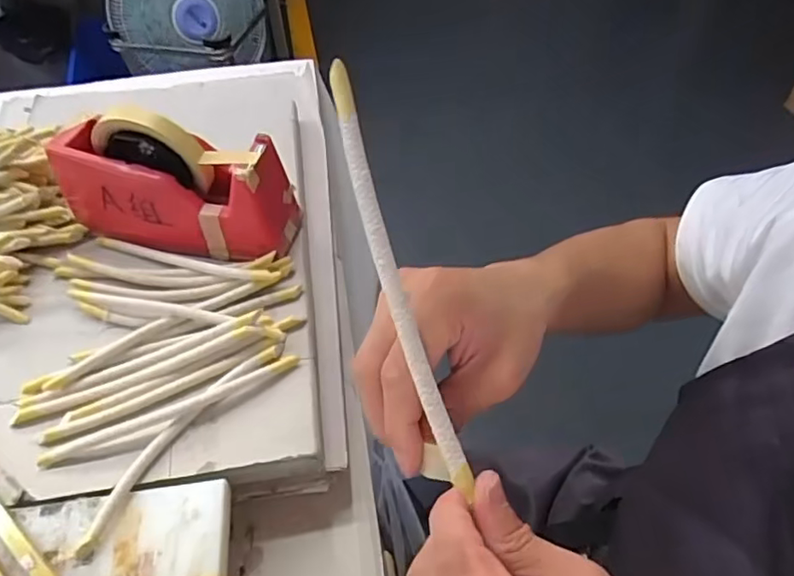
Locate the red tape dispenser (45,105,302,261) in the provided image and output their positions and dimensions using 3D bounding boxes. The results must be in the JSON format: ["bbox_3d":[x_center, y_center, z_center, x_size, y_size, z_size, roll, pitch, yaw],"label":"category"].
[{"bbox_3d":[-0.197,-0.097,0.508,0.202,0.113,0.069,8,50,8],"label":"red tape dispenser"}]

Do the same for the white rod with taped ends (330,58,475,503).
[{"bbox_3d":[-0.002,-0.008,0.259,0.015,0.008,0.195,-16,86,-14],"label":"white rod with taped ends"}]

